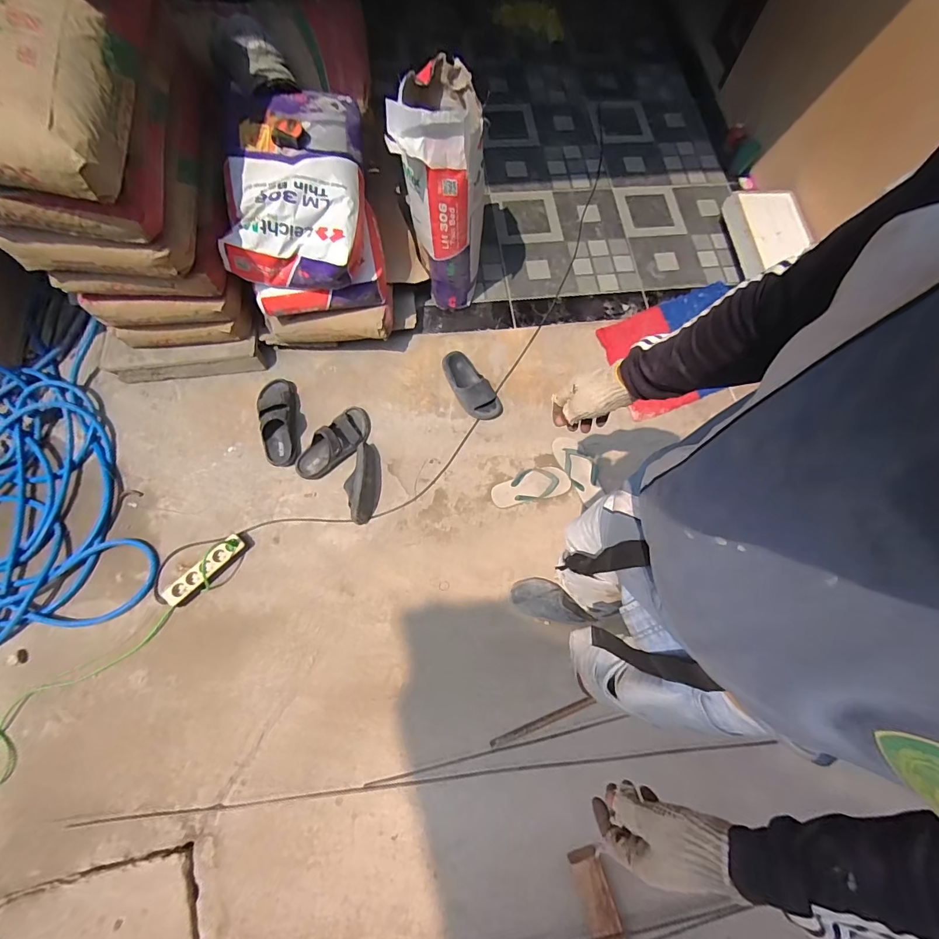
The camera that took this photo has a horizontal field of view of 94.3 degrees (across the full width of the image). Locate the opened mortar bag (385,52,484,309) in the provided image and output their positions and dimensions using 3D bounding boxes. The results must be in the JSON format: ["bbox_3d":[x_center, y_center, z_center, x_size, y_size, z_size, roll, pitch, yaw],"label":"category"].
[{"bbox_3d":[-0.074,-0.816,1.324,0.231,0.619,0.310,8,71,0],"label":"opened mortar bag"}]

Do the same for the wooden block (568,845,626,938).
[{"bbox_3d":[0.363,1.211,1.125,0.081,0.038,0.368,-16,75,-7],"label":"wooden block"}]

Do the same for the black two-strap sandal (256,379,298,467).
[{"bbox_3d":[-0.641,-0.161,1.449,0.110,0.080,0.286,-4,87,-2],"label":"black two-strap sandal"}]

